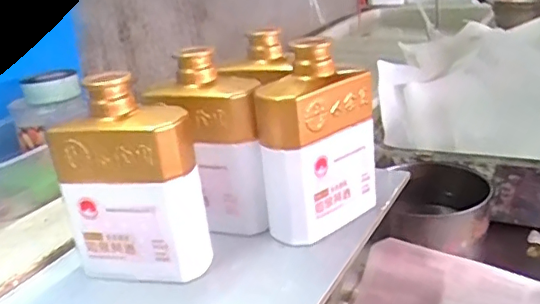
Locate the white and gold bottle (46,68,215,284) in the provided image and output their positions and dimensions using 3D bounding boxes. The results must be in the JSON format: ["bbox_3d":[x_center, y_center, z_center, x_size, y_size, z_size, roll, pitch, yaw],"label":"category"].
[{"bbox_3d":[-0.110,0.023,0.448,0.108,0.160,0.052,5,24,19],"label":"white and gold bottle"}]

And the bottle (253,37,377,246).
[{"bbox_3d":[0.042,-0.012,0.489,0.105,0.153,0.057,-23,30,-39],"label":"bottle"}]

